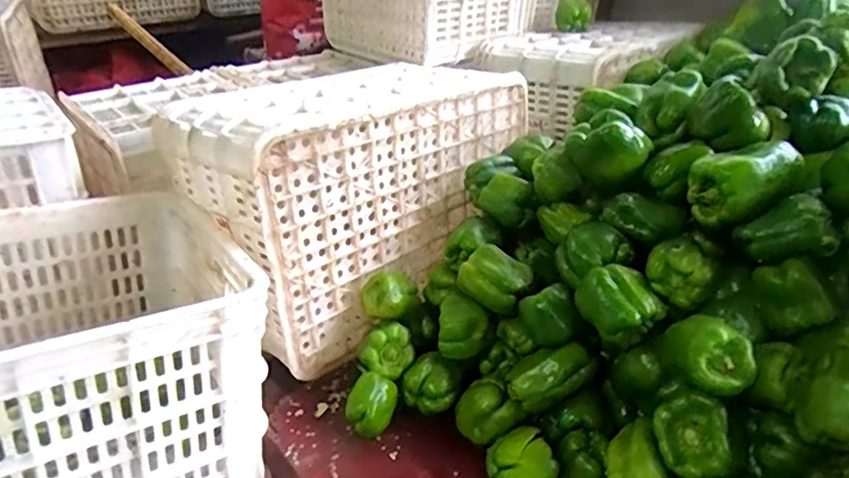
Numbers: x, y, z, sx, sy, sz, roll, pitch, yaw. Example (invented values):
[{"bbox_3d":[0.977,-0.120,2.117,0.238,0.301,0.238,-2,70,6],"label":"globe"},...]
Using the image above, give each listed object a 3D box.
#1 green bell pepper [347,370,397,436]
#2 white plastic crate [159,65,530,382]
[{"bbox_3d":[-0.062,0.196,0.659,0.054,0.052,0.065,12,35,12],"label":"green bell pepper"},{"bbox_3d":[-0.118,-0.111,0.857,0.362,0.280,0.492,27,41,31],"label":"white plastic crate"}]

